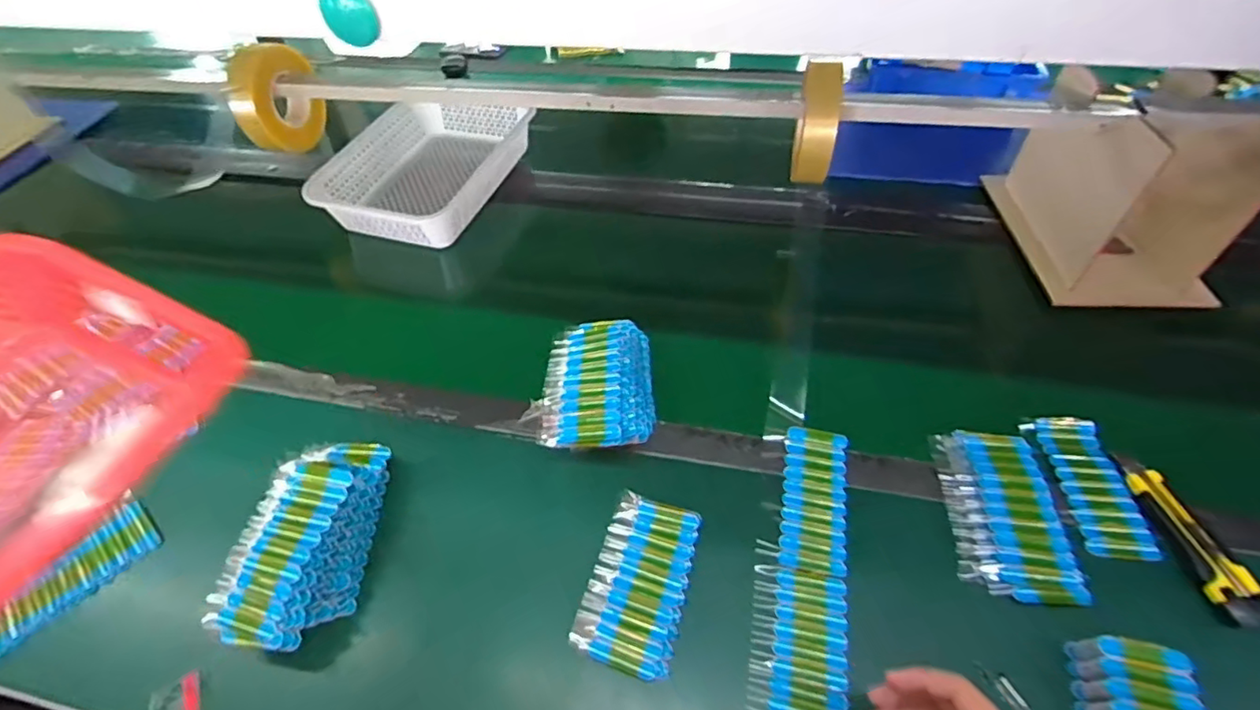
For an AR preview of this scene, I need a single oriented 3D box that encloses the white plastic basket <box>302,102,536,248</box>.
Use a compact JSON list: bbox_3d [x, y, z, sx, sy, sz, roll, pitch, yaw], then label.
[{"bbox_3d":[-0.337,-0.322,0.978,0.260,0.085,0.356,16,53,17],"label":"white plastic basket"}]

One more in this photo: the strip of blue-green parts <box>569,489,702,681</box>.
[{"bbox_3d":[0.010,0.210,0.539,0.090,0.011,0.154,10,52,13],"label":"strip of blue-green parts"}]

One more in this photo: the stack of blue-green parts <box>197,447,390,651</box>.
[{"bbox_3d":[-0.315,0.176,0.559,0.101,0.071,0.200,-1,50,4],"label":"stack of blue-green parts"}]

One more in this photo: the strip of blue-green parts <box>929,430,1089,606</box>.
[{"bbox_3d":[0.369,0.150,0.563,0.097,0.022,0.173,4,51,8],"label":"strip of blue-green parts"}]

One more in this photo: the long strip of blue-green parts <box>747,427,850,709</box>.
[{"bbox_3d":[0.165,0.206,0.544,0.079,0.010,0.306,8,51,12],"label":"long strip of blue-green parts"}]

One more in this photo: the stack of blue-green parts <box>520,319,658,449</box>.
[{"bbox_3d":[-0.039,0.030,0.656,0.131,0.063,0.183,-5,50,1],"label":"stack of blue-green parts"}]

